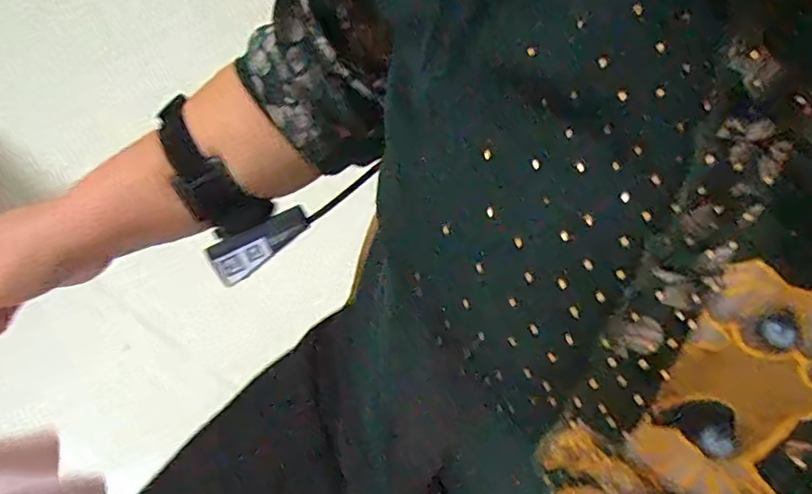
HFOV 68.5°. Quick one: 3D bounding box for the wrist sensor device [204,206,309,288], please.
[{"bbox_3d":[-0.099,-0.003,0.402,0.068,0.022,0.021,-34,66,-7],"label":"wrist sensor device"}]

